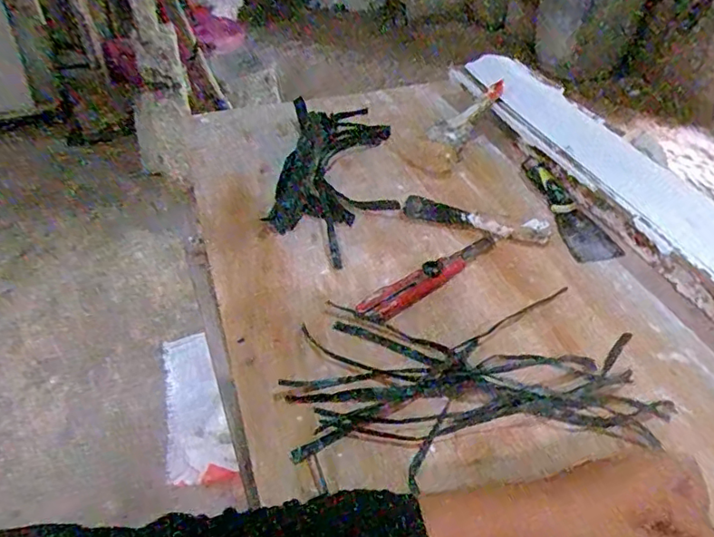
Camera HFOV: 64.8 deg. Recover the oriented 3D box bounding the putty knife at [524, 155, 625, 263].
[{"bbox_3d":[0.253,-0.076,0.687,0.056,0.022,0.181,-8,43,-10],"label":"putty knife"}]

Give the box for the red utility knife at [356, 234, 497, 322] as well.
[{"bbox_3d":[0.084,0.007,0.598,0.189,0.009,0.033,-28,49,-28],"label":"red utility knife"}]

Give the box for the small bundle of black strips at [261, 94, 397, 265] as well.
[{"bbox_3d":[-0.028,-0.131,0.739,0.147,0.020,0.334,3,42,3],"label":"small bundle of black strips"}]

